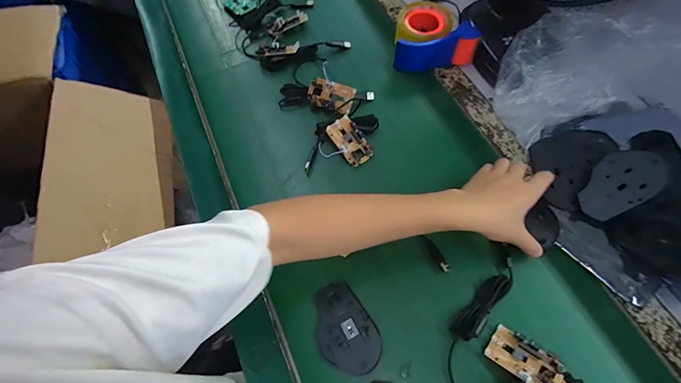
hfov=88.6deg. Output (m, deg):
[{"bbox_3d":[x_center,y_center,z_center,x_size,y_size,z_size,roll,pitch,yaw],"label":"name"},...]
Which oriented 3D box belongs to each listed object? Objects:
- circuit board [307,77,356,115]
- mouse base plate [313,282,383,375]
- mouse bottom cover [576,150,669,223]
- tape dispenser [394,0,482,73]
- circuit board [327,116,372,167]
[{"bbox_3d":[-0.017,-0.161,0.587,0.078,0.012,0.043,20,98,8],"label":"circuit board"},{"bbox_3d":[0.003,0.172,0.436,0.071,0.013,0.107,-31,66,-14],"label":"mouse base plate"},{"bbox_3d":[0.377,-0.009,0.471,0.109,0.005,0.071,-47,71,6],"label":"mouse bottom cover"},{"bbox_3d":[0.155,-0.285,0.631,0.144,0.070,0.127,-10,63,-7],"label":"tape dispenser"},{"bbox_3d":[0.016,-0.080,0.553,0.046,0.011,0.078,-34,86,-12],"label":"circuit board"}]

